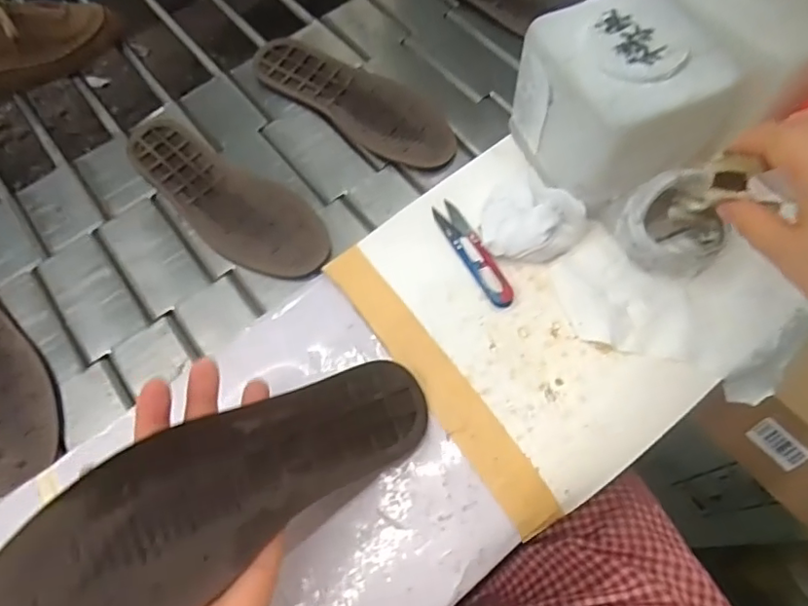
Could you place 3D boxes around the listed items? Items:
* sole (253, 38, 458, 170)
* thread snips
[{"bbox_3d":[-0.055,-0.213,0.592,0.250,0.016,0.073,35,69,20],"label":"sole"},{"bbox_3d":[0.054,-0.041,0.447,0.021,0.010,0.103,-25,63,-9],"label":"thread snips"}]

